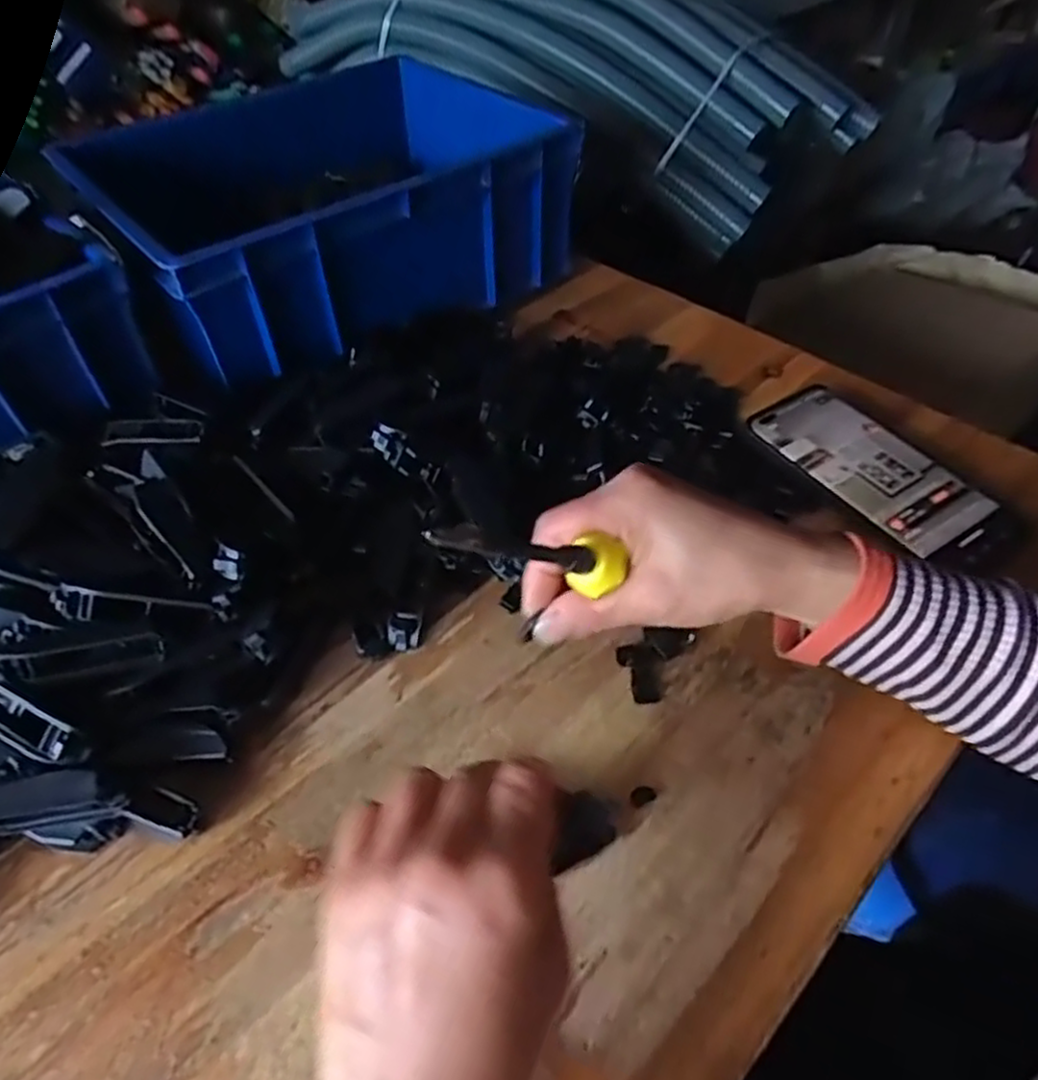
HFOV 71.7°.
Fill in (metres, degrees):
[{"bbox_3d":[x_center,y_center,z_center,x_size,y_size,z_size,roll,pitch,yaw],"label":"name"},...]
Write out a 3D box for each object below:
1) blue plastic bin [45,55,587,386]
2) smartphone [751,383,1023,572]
[{"bbox_3d":[-0.152,-0.271,0.590,0.330,0.114,0.251,-32,54,-24],"label":"blue plastic bin"},{"bbox_3d":[0.221,-0.042,0.450,0.074,0.014,0.159,-27,52,-20],"label":"smartphone"}]

